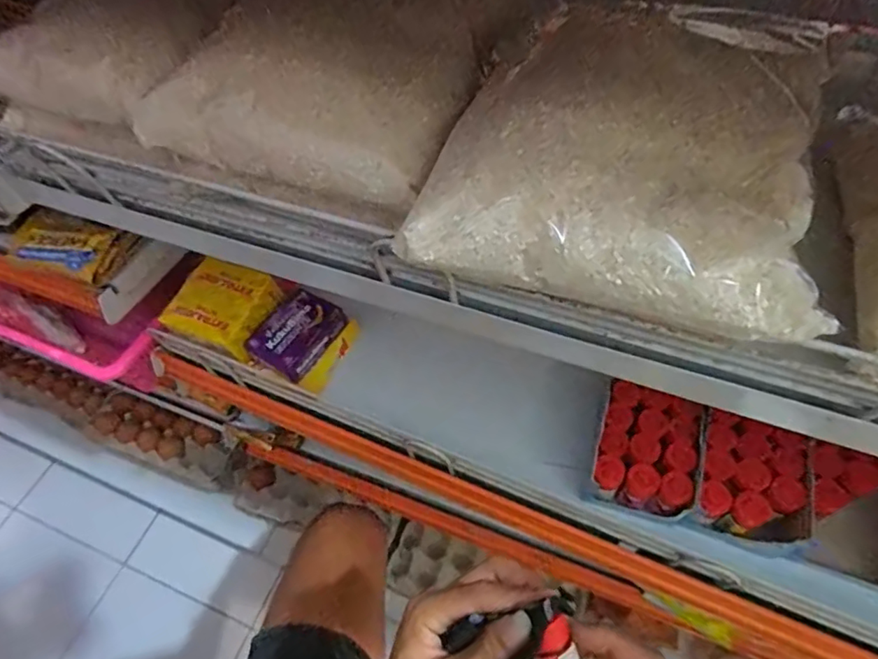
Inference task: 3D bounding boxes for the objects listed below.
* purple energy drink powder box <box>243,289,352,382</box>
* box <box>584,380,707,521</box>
[{"bbox_3d":[-0.143,0.004,0.539,0.066,0.023,0.084,28,62,22],"label":"purple energy drink powder box"},{"bbox_3d":[0.173,0.105,0.452,0.077,0.053,0.092,13,57,13],"label":"box"}]

